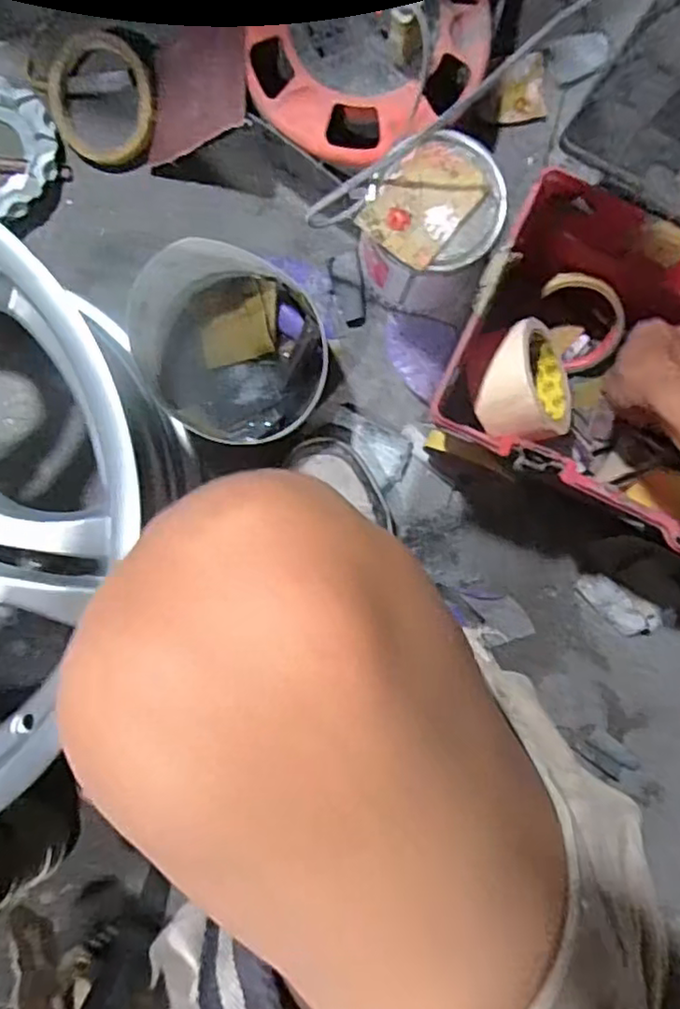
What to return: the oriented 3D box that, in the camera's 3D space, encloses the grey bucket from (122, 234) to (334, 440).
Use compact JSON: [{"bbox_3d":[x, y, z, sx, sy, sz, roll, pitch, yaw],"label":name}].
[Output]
[{"bbox_3d":[-0.088,-0.132,0.556,0.157,0.095,0.143,18,93,-2],"label":"grey bucket"}]

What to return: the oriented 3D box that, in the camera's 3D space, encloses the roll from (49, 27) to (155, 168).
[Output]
[{"bbox_3d":[-0.214,-0.365,0.578,0.091,0.017,0.111,-24,94,0],"label":"roll"}]

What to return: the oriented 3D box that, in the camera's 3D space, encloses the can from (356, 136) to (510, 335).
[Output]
[{"bbox_3d":[0.070,-0.224,0.532,0.097,0.135,0.100,0,94,-1],"label":"can"}]

